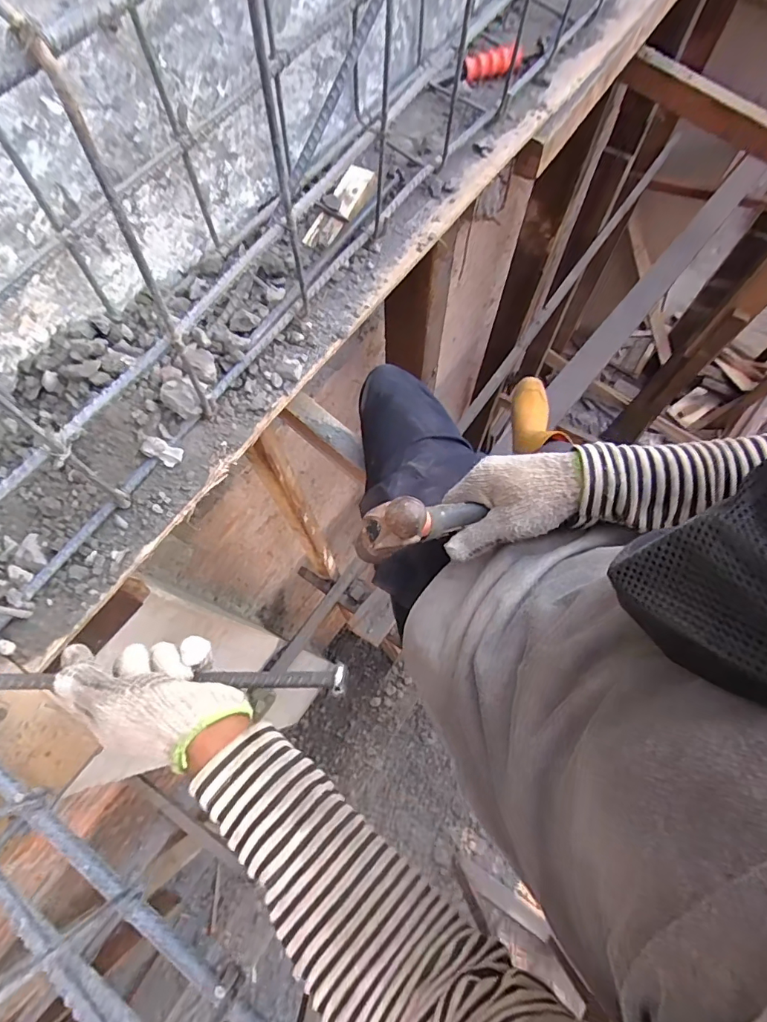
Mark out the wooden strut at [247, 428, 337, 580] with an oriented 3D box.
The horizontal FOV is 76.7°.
[{"bbox_3d":[-0.192,0.031,1.179,0.067,0.759,0.082,-27,72,-9],"label":"wooden strut"}]

